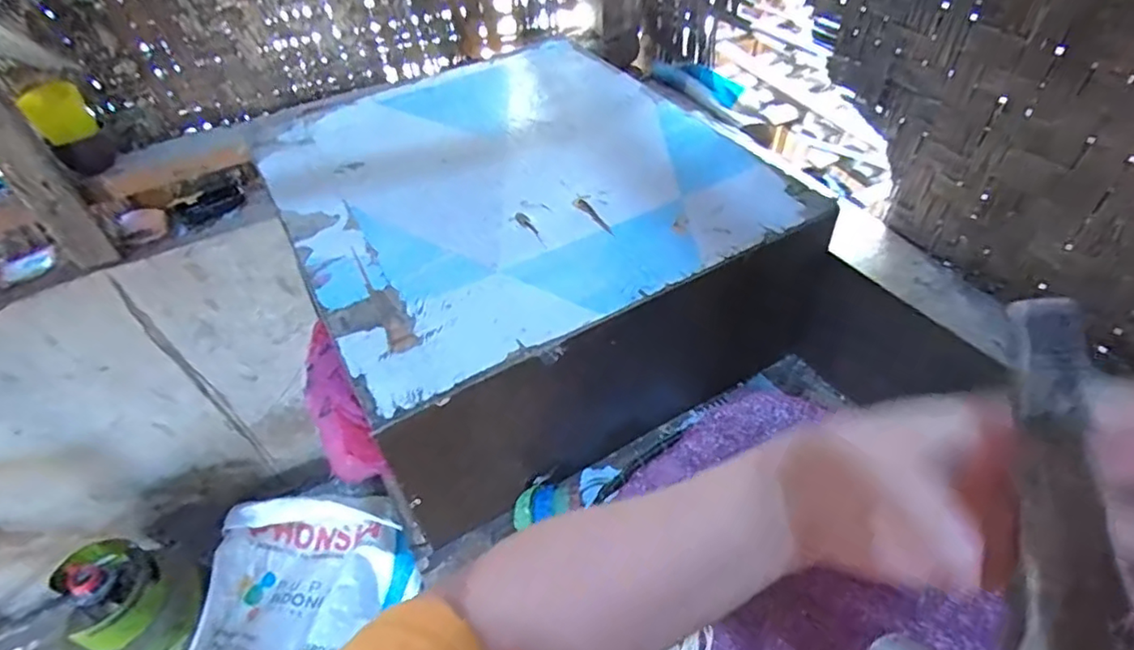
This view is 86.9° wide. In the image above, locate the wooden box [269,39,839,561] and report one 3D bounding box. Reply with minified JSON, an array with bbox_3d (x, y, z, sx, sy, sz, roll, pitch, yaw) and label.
[{"bbox_3d":[-0.062,-0.126,0.775,0.519,0.168,0.637,-25,50,-18],"label":"wooden box"}]

